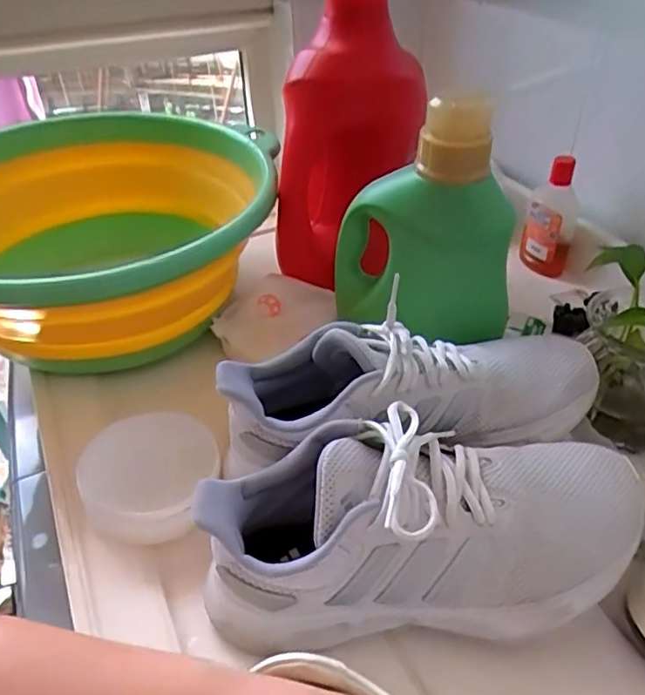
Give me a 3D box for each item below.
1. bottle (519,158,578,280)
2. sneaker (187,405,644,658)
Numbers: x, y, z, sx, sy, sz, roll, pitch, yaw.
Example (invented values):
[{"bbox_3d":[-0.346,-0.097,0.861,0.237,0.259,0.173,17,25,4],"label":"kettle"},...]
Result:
[{"bbox_3d":[0.252,-0.142,0.672,0.050,0.136,0.045,6,41,11],"label":"bottle"},{"bbox_3d":[0.062,0.108,0.367,0.264,0.105,0.096,-4,40,-1],"label":"sneaker"}]

